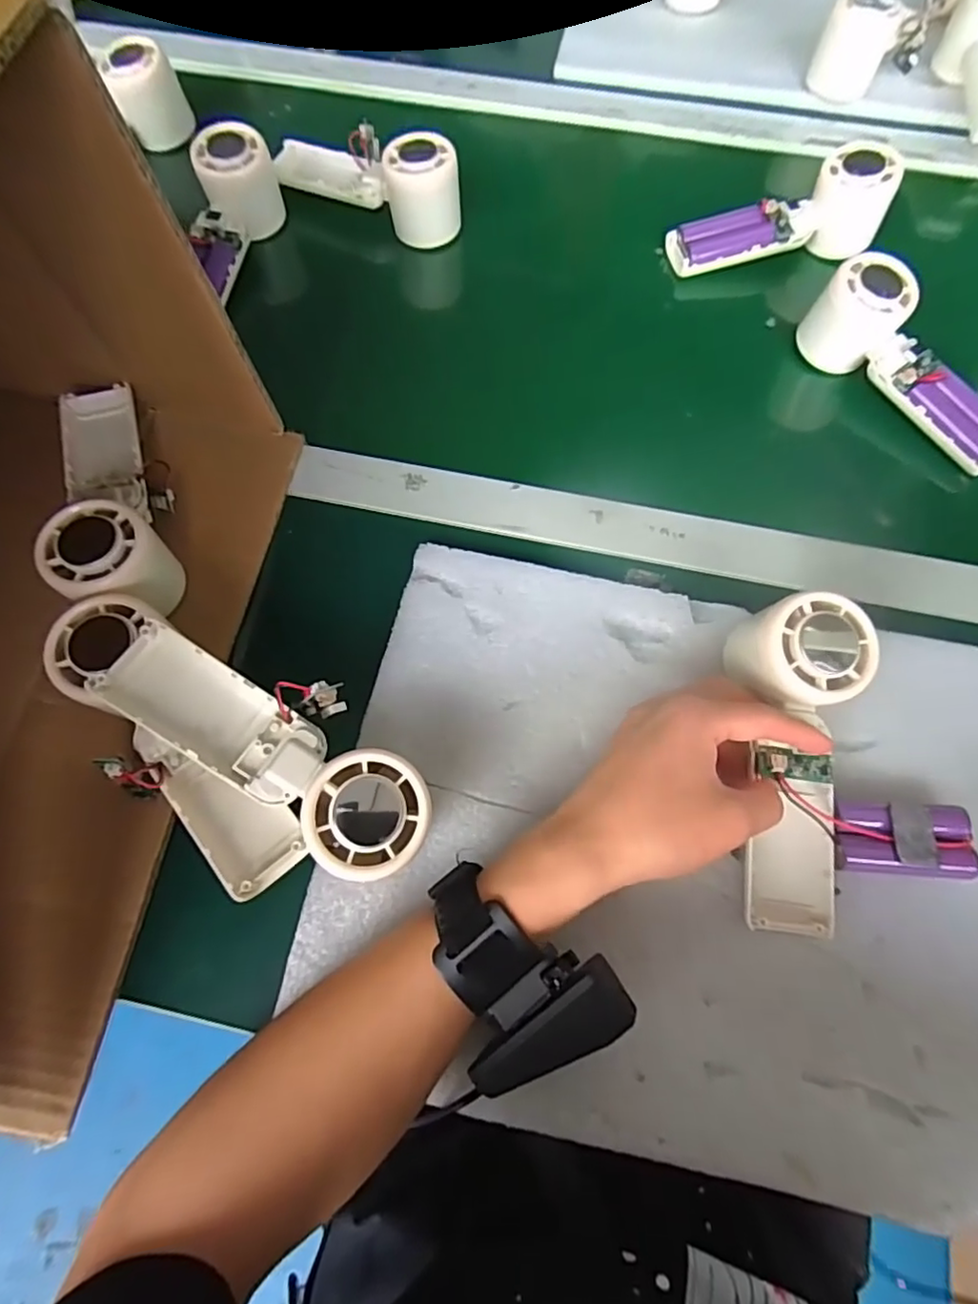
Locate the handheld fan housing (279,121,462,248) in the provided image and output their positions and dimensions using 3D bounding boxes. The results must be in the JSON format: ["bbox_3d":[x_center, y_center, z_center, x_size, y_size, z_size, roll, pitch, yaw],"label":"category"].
[{"bbox_3d":[-0.097,-0.385,0.483,0.154,0.053,0.061,32,72,11],"label":"handheld fan housing"}]

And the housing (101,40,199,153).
[{"bbox_3d":[-0.289,-0.474,0.521,0.053,0.062,0.048,-20,70,-8],"label":"housing"}]

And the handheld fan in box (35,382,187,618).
[{"bbox_3d":[-0.222,-0.101,0.364,0.058,0.060,0.178,-16,70,-6],"label":"handheld fan in box"}]

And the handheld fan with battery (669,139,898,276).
[{"bbox_3d":[0.223,-0.335,0.474,0.160,0.055,0.047,-13,69,8],"label":"handheld fan with battery"}]

